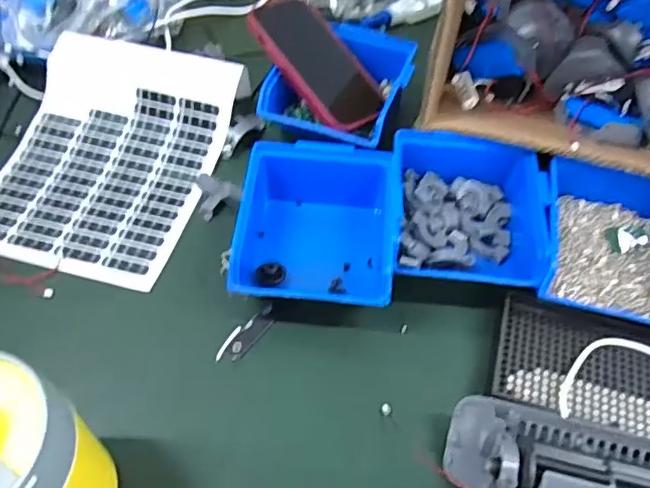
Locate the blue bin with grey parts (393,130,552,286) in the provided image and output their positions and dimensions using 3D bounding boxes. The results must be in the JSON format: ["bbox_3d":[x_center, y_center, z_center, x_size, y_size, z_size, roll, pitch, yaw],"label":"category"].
[{"bbox_3d":[0.113,-0.030,0.455,0.120,0.051,0.139,8,54,3],"label":"blue bin with grey parts"}]

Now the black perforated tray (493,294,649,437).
[{"bbox_3d":[0.191,0.087,0.401,0.129,0.013,0.086,16,55,8],"label":"black perforated tray"}]

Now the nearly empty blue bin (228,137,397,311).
[{"bbox_3d":[-0.007,-0.018,0.450,0.119,0.062,0.155,4,54,0],"label":"nearly empty blue bin"}]

